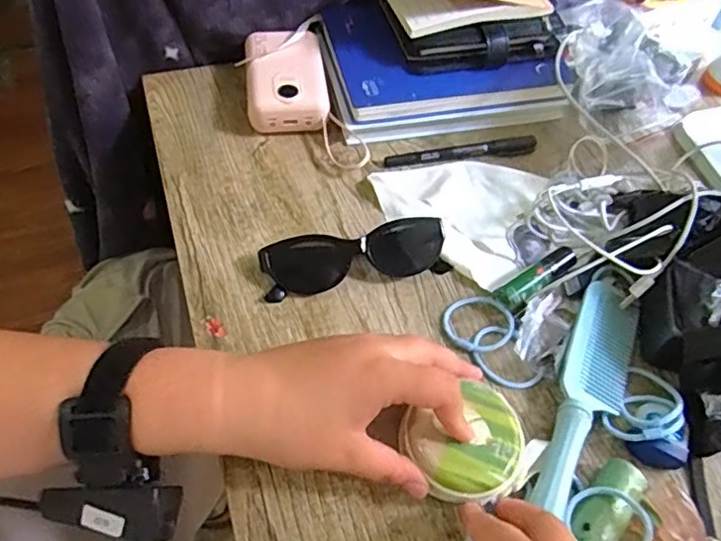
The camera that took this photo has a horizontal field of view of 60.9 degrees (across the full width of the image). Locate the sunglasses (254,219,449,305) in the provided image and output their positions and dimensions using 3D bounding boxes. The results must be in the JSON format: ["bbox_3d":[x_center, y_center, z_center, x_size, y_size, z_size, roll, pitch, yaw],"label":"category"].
[{"bbox_3d":[-0.003,-0.010,0.458,0.138,0.027,0.038,-9,57,-11],"label":"sunglasses"}]

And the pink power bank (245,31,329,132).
[{"bbox_3d":[-0.068,-0.171,0.555,0.070,0.041,0.103,-5,56,-8],"label":"pink power bank"}]

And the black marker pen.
[{"bbox_3d":[0.089,-0.103,0.538,0.136,0.012,0.016,-9,57,-11],"label":"black marker pen"}]

